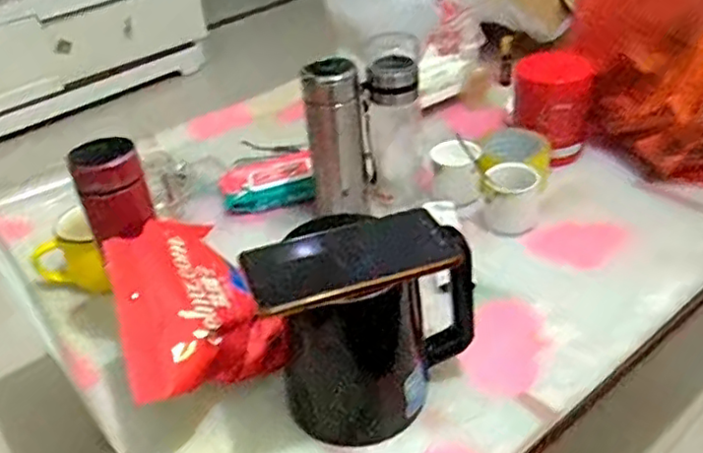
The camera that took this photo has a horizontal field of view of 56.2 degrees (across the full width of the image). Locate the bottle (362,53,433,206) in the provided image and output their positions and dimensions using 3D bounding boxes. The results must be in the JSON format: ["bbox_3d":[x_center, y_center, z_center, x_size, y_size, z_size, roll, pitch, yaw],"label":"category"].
[{"bbox_3d":[0.060,-0.119,0.840,0.069,0.201,0.064,1,36,10],"label":"bottle"}]

